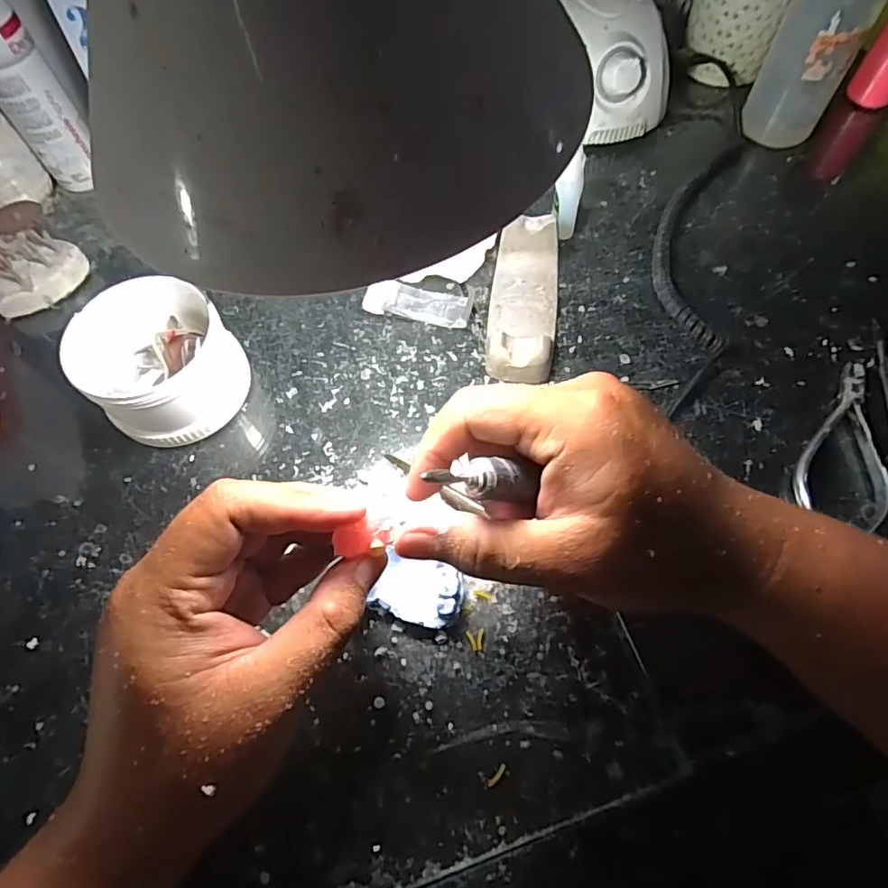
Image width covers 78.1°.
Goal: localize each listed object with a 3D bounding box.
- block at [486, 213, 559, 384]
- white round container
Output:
[{"bbox_3d":[0.058,-0.101,0.387,0.049,0.038,0.120,4,64,4],"label":"block"},{"bbox_3d":[-0.189,-0.057,0.364,0.106,0.060,0.092,41,72,20],"label":"white round container"}]

